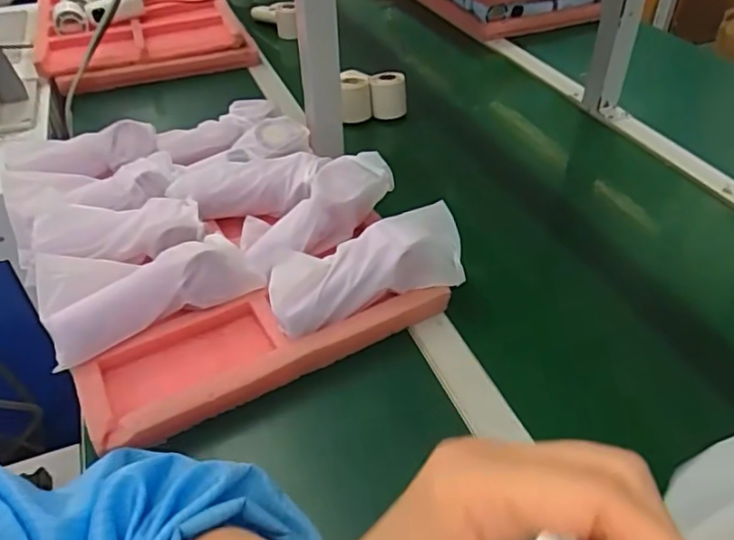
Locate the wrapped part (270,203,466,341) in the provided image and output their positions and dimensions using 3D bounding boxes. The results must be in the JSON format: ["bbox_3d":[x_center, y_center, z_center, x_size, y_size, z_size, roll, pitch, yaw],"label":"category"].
[{"bbox_3d":[-0.002,-0.003,0.551,0.186,0.049,0.074,-18,44,-18],"label":"wrapped part"}]

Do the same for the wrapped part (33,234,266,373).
[{"bbox_3d":[-0.194,0.010,0.523,0.178,0.053,0.070,-22,45,-22],"label":"wrapped part"}]

